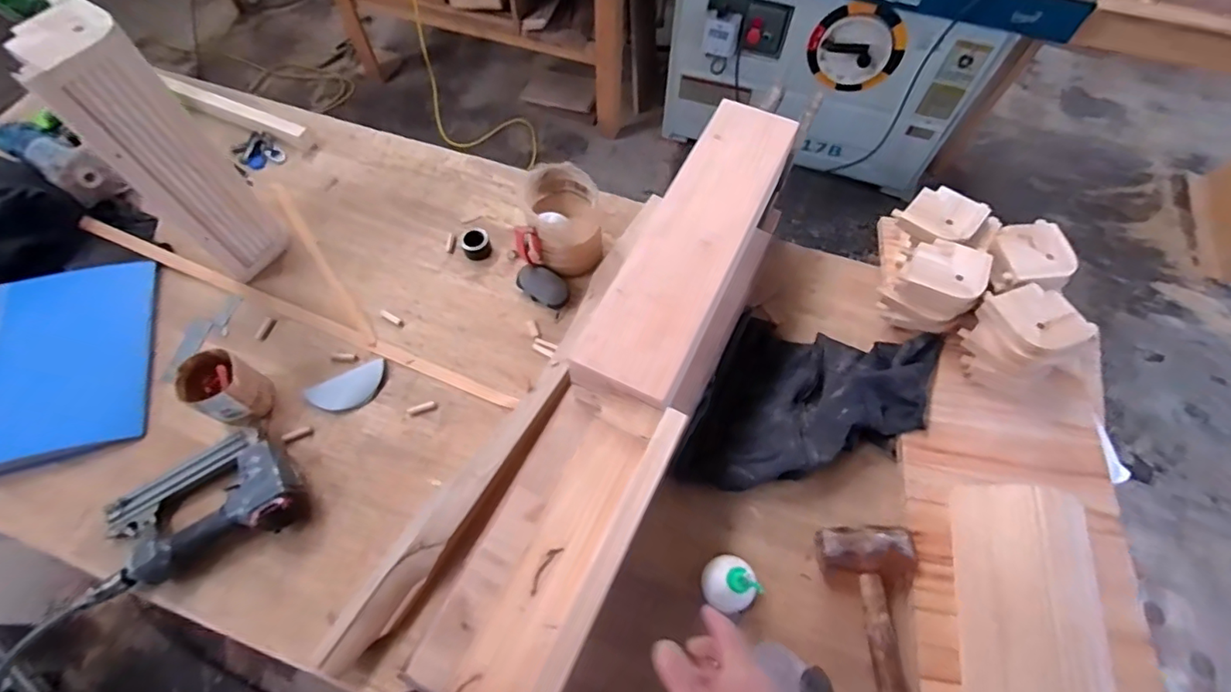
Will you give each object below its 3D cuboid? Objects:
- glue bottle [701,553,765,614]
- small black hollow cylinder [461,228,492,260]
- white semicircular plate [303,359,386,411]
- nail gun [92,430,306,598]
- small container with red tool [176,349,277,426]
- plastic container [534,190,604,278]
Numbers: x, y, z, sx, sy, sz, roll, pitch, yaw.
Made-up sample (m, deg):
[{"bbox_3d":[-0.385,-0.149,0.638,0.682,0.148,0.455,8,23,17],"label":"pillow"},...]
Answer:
[{"bbox_3d":[0.138,0.283,0.637,0.059,0.081,0.064,1,63,-1],"label":"glue bottle"},{"bbox_3d":[-0.231,-0.173,0.890,0.043,0.024,0.052,-1,63,-2],"label":"small black hollow cylinder"},{"bbox_3d":[-0.390,0.064,0.784,0.110,0.013,0.052,-25,67,-13],"label":"white semicircular plate"},{"bbox_3d":[-0.536,0.204,0.692,0.243,0.067,0.153,-25,67,-13],"label":"nail gun"},{"bbox_3d":[-0.532,0.055,0.726,0.082,0.107,0.080,30,66,13],"label":"small container with red tool"},{"bbox_3d":[-0.078,-0.193,0.853,0.103,0.106,0.126,-7,64,-5],"label":"plastic container"}]

